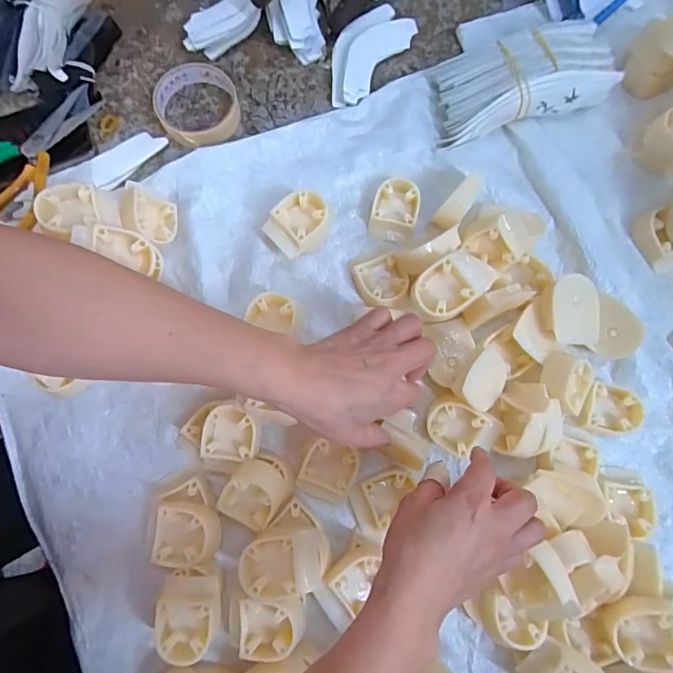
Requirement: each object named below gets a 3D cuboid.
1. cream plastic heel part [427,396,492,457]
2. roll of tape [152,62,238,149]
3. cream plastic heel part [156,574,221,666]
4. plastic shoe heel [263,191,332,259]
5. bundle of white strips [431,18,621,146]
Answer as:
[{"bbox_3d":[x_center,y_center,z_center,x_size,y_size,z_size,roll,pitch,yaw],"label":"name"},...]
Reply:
[{"bbox_3d":[0.108,0.079,0.415,0.049,0.025,0.046,40,102,4],"label":"cream plastic heel part"},{"bbox_3d":[-0.143,-0.241,0.473,0.086,0.024,0.088,0,78,-1],"label":"roll of tape"},{"bbox_3d":[-0.121,0.234,0.378,0.048,0.037,0.063,2,78,0],"label":"cream plastic heel part"},{"bbox_3d":[-0.035,-0.107,0.441,0.059,0.036,0.050,-42,82,-9],"label":"plastic shoe heel"},{"bbox_3d":[0.195,-0.268,0.472,0.200,0.042,0.092,-22,80,-5],"label":"bundle of white strips"}]

